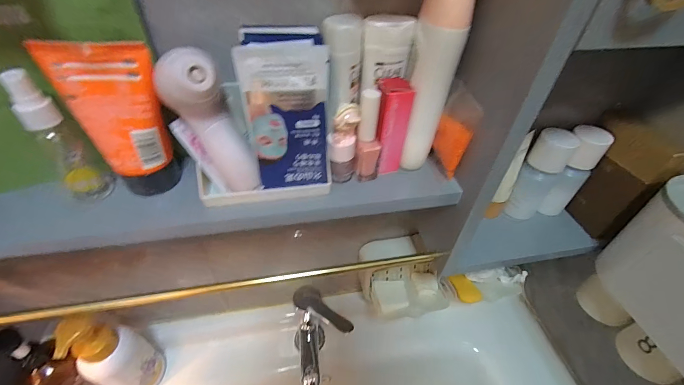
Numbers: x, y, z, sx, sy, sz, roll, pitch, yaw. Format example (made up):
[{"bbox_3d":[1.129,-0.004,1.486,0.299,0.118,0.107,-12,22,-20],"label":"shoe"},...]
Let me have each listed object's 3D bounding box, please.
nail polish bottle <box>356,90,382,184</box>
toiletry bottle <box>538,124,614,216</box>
[{"bbox_3d":[0.027,-0.050,0.295,0.024,0.089,0.019,10,44,6],"label":"nail polish bottle"},{"bbox_3d":[0.298,-0.026,0.414,0.047,0.129,0.036,-6,45,-10],"label":"toiletry bottle"}]

